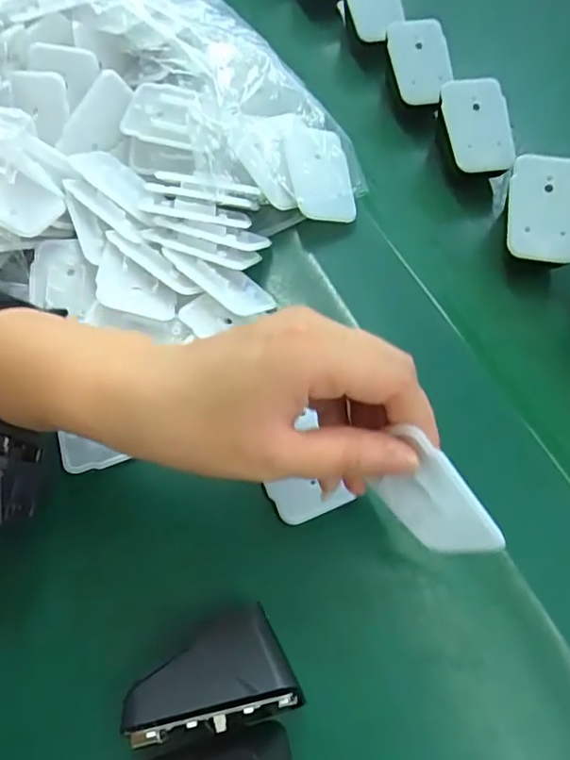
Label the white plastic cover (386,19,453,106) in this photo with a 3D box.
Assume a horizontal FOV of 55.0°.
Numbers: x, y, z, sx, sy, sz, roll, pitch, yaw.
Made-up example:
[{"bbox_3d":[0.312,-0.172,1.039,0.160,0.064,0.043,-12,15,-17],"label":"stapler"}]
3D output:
[{"bbox_3d":[0.101,-0.235,0.405,0.043,0.016,0.059,-9,103,-1],"label":"white plastic cover"}]

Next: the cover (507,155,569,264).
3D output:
[{"bbox_3d":[0.154,-0.102,0.324,0.042,0.007,0.062,7,81,8],"label":"cover"}]

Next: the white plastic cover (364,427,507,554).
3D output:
[{"bbox_3d":[0.057,0.049,0.222,0.063,0.036,0.006,50,42,-14],"label":"white plastic cover"}]

